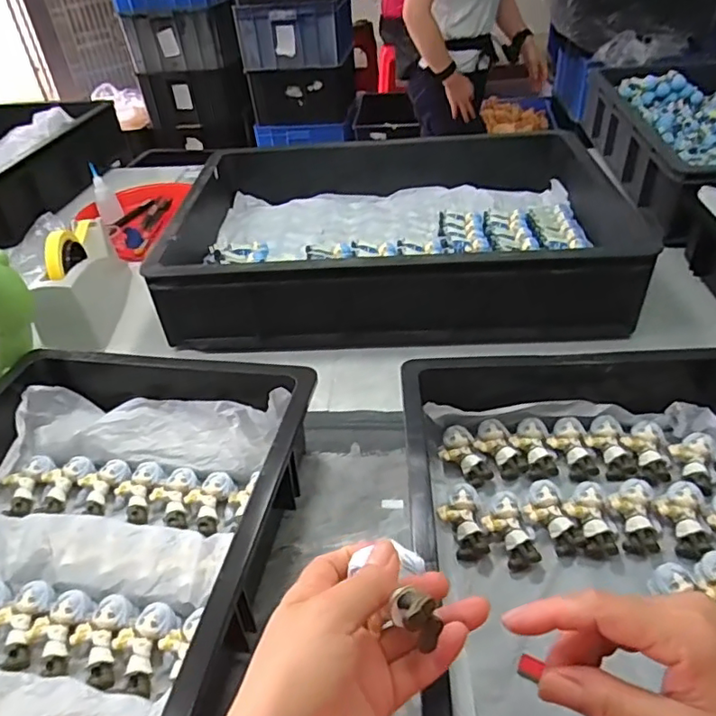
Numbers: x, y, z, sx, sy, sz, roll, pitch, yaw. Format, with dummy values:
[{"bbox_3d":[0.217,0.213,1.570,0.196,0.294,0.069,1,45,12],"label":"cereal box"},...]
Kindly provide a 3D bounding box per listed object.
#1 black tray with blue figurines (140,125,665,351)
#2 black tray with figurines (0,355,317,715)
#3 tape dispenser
[{"bbox_3d":[0.045,-0.177,0.807,0.570,0.140,0.430,-1,39,5],"label":"black tray with blue figurines"},{"bbox_3d":[-0.240,0.163,0.426,0.338,0.085,0.446,3,40,10],"label":"black tray with figurines"},{"bbox_3d":[-0.374,-0.111,0.759,0.074,0.117,0.203,-7,39,-3],"label":"tape dispenser"}]

